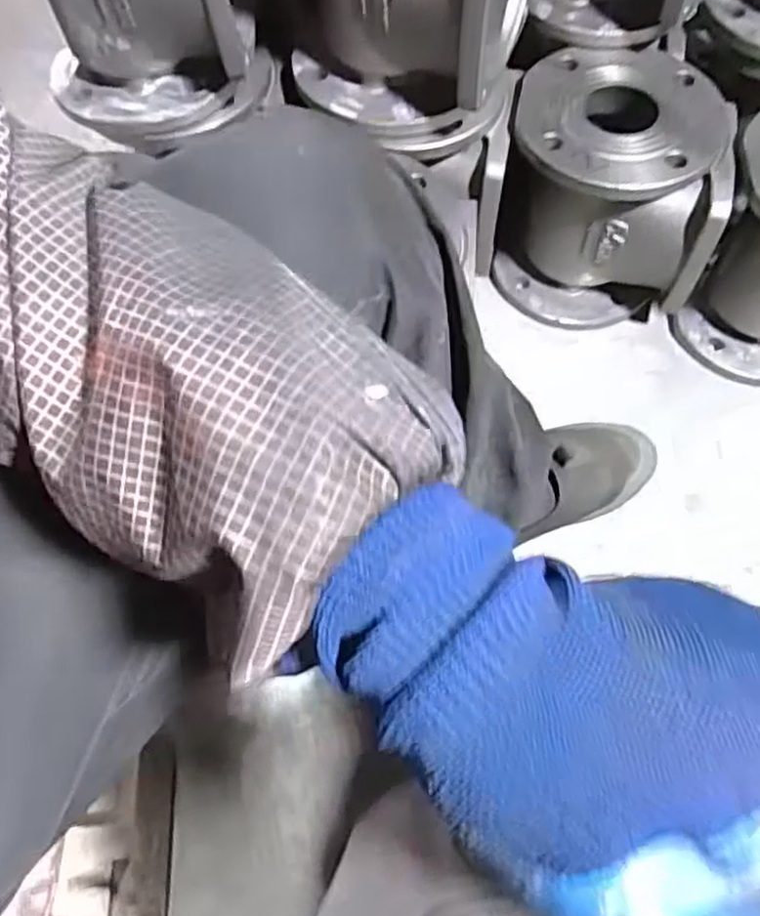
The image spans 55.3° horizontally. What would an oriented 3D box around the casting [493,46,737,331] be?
[{"bbox_3d":[0.207,-0.241,0.688,0.179,0.193,0.161,0,64,2],"label":"casting"}]

